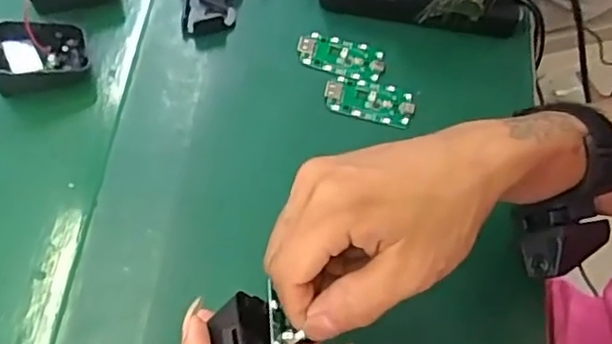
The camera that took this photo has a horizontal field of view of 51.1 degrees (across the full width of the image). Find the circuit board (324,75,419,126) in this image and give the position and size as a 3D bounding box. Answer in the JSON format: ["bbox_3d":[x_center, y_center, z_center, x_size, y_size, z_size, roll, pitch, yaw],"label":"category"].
[{"bbox_3d":[0.046,-0.052,0.464,0.063,0.004,0.031,11,62,2],"label":"circuit board"}]

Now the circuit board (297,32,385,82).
[{"bbox_3d":[0.026,-0.087,0.478,0.064,0.005,0.031,14,62,3],"label":"circuit board"}]

